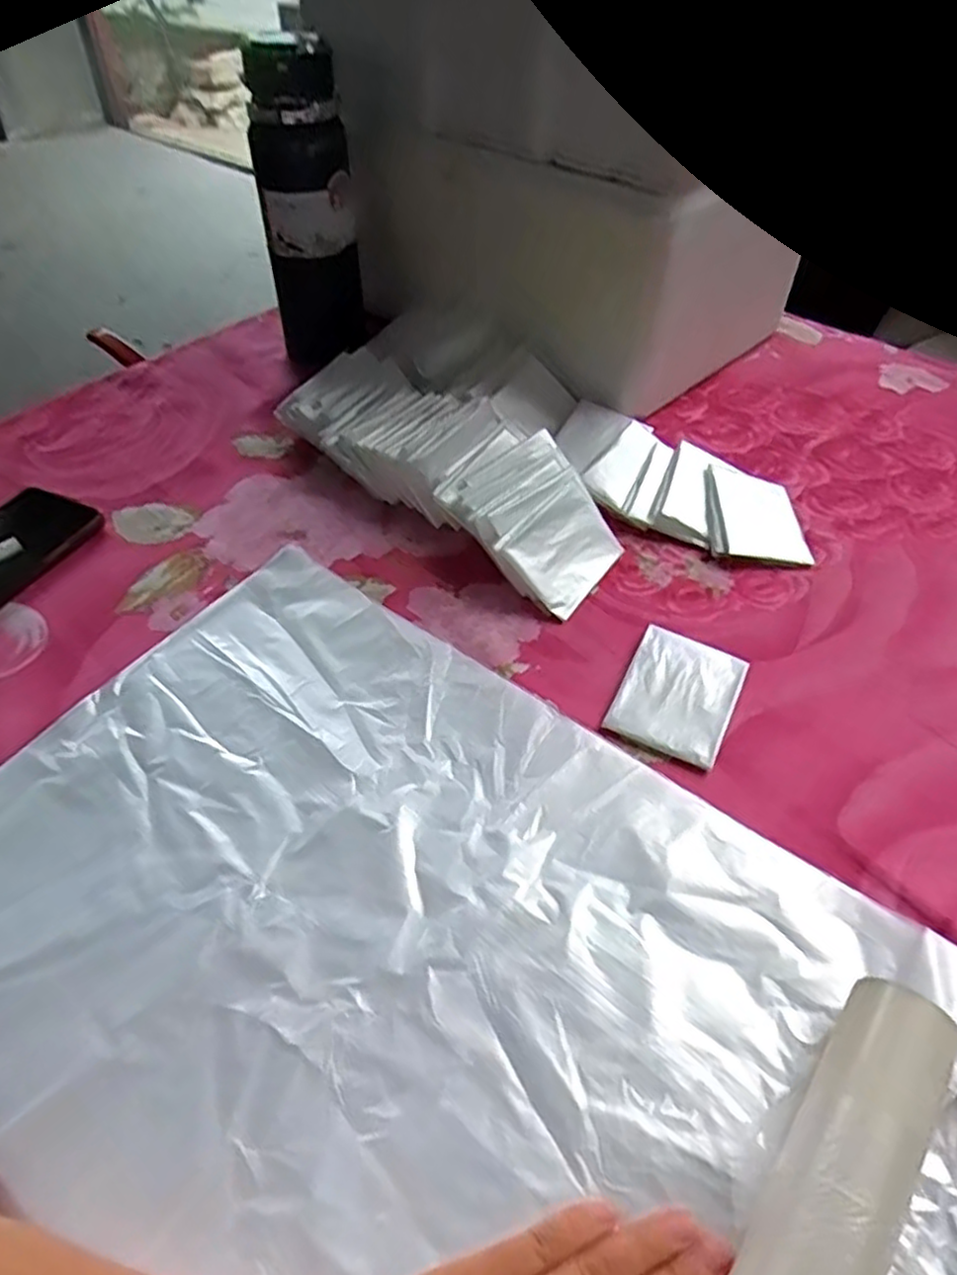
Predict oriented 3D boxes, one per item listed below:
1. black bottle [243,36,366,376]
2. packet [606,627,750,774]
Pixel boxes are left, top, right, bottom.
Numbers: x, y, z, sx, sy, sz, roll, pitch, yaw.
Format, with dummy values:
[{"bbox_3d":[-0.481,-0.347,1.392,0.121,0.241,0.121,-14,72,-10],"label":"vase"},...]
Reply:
[{"bbox_3d":[-0.143,-0.358,0.625,0.073,0.237,0.063,-8,48,-6],"label":"black bottle"},{"bbox_3d":[0.119,0.032,0.433,0.063,0.006,0.084,21,51,19],"label":"packet"}]

